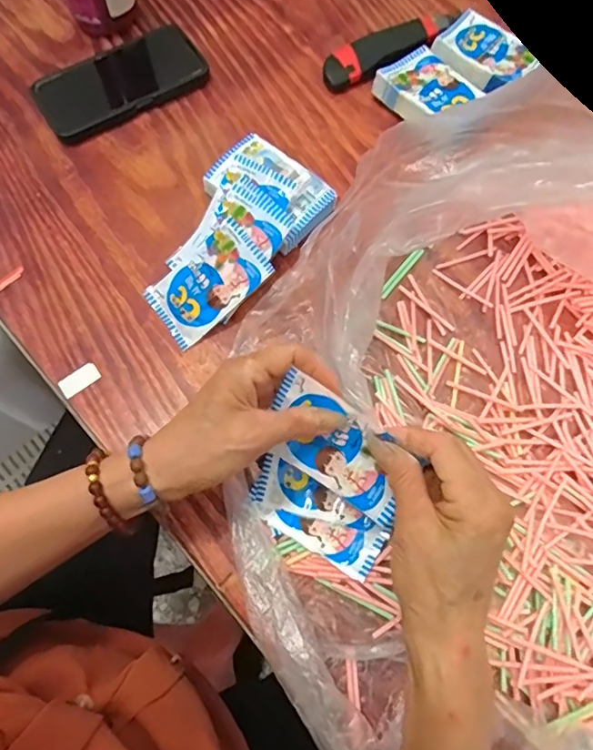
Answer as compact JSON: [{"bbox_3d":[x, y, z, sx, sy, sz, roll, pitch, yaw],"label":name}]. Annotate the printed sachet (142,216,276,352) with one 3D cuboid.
[{"bbox_3d":[-0.076,-0.078,0.447,0.103,0.012,0.065,-40,77,7],"label":"printed sachet"}]

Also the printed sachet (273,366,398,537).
[{"bbox_3d":[0.029,0.048,0.340,0.103,0.062,0.009,33,29,10],"label":"printed sachet"}]

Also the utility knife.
[{"bbox_3d":[0.098,-0.346,0.553,0.156,0.021,0.043,-29,73,-10],"label":"utility knife"}]

